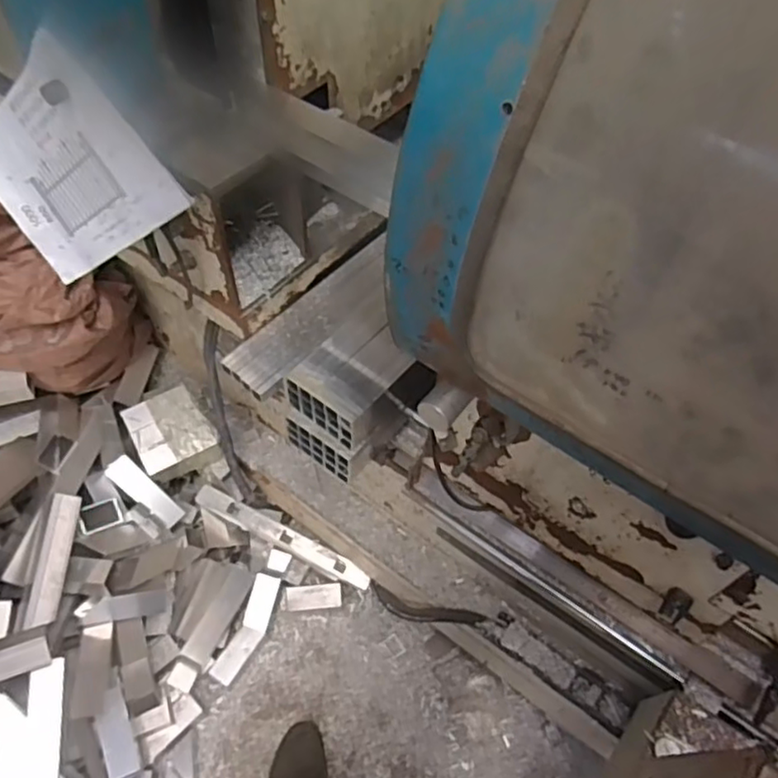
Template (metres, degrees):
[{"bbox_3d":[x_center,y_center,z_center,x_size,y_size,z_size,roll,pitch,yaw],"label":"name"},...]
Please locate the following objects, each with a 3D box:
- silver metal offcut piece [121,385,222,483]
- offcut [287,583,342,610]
[{"bbox_3d":[-0.448,0.085,1.340,0.152,0.052,0.161,-26,88,-9],"label":"silver metal offcut piece"},{"bbox_3d":[-0.159,0.441,1.385,0.112,0.021,0.051,-2,54,-3],"label":"offcut"}]

